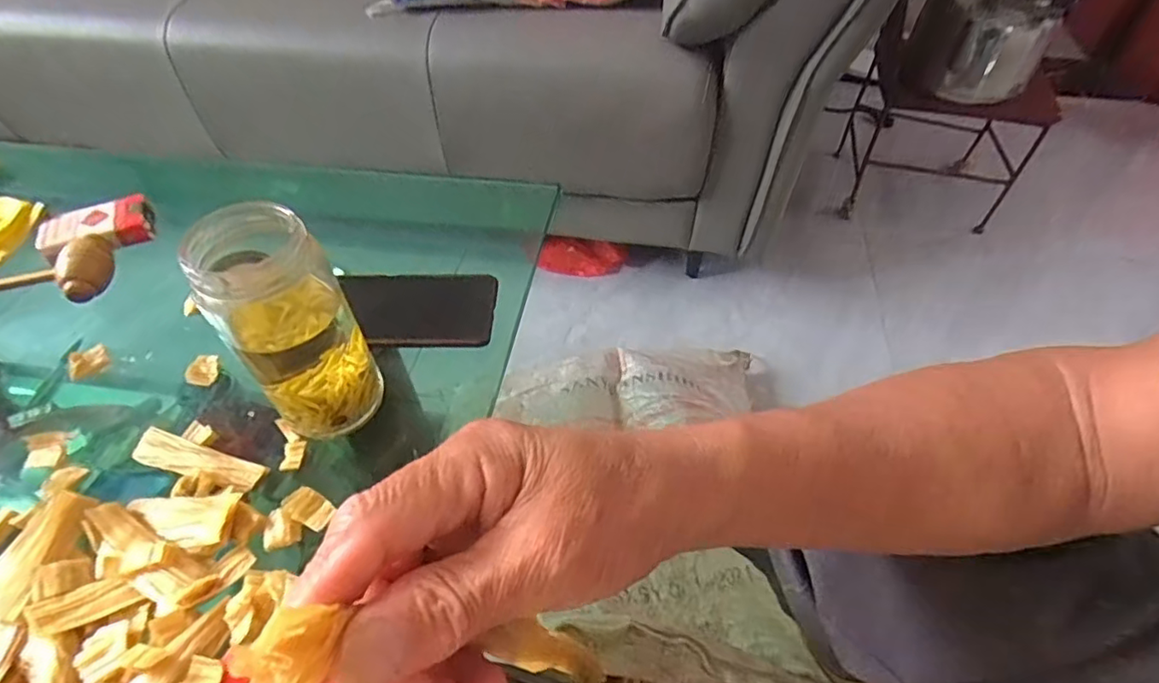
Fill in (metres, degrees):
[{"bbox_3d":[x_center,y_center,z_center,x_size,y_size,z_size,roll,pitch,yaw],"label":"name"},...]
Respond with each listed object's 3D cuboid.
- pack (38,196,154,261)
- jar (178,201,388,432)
[{"bbox_3d":[-0.441,-0.104,0.528,0.089,0.019,0.058,-23,53,-19],"label":"pack"},{"bbox_3d":[-0.175,-0.008,0.358,0.069,0.152,0.060,-27,54,-22],"label":"jar"}]

